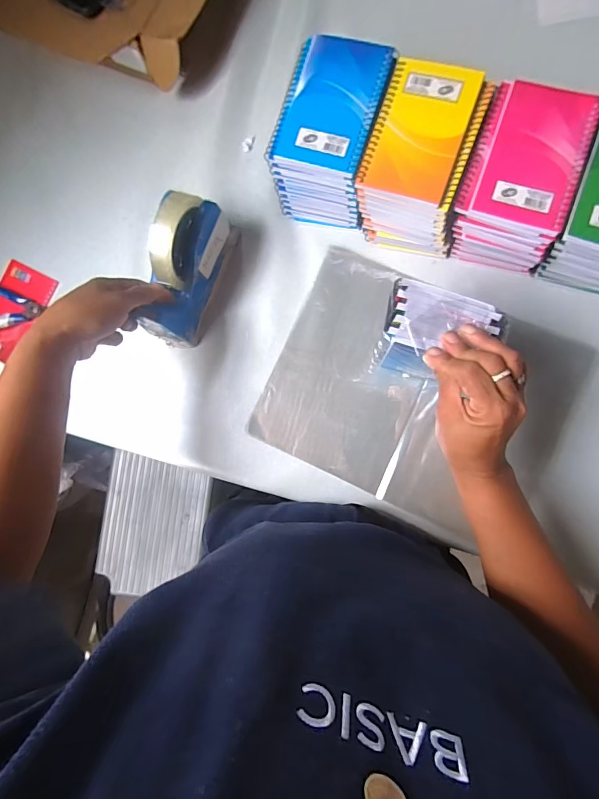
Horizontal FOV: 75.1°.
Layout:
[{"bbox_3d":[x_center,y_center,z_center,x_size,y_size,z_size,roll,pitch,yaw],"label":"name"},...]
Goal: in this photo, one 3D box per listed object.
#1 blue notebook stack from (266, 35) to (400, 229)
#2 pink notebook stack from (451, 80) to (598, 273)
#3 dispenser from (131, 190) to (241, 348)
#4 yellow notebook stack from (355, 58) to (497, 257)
[{"bbox_3d":[0.036,-0.284,0.431,0.096,0.108,0.136,17,89,7],"label":"blue notebook stack"},{"bbox_3d":[0.220,-0.218,0.410,0.098,0.111,0.130,21,89,7],"label":"pink notebook stack"},{"bbox_3d":[-0.129,-0.147,0.439,0.049,0.114,0.159,25,90,7],"label":"dispenser"},{"bbox_3d":[0.124,-0.244,0.417,0.104,0.114,0.140,14,88,7],"label":"yellow notebook stack"}]

